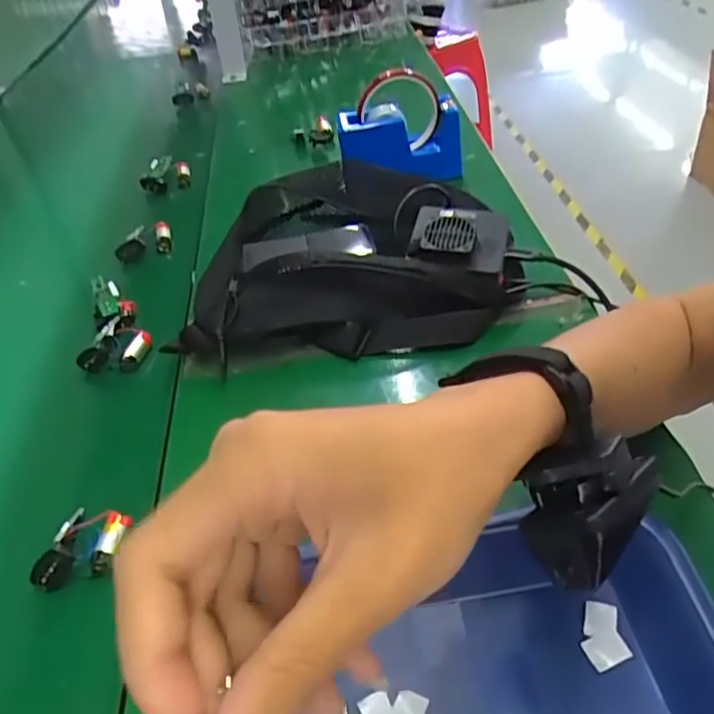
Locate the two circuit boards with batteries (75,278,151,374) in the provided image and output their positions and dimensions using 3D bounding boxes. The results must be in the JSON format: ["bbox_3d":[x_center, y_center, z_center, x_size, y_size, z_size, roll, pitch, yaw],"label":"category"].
[{"bbox_3d":[-0.213,-0.030,0.553,0.057,0.033,0.093,-8,41,-3],"label":"two circuit boards with batteries"}]

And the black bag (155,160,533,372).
[{"bbox_3d":[-0.012,-0.090,0.550,0.287,0.099,0.195,-6,41,-1],"label":"black bag"}]

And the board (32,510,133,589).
[{"bbox_3d":[-0.172,0.119,0.389,0.041,0.028,0.052,5,42,11],"label":"board"}]

